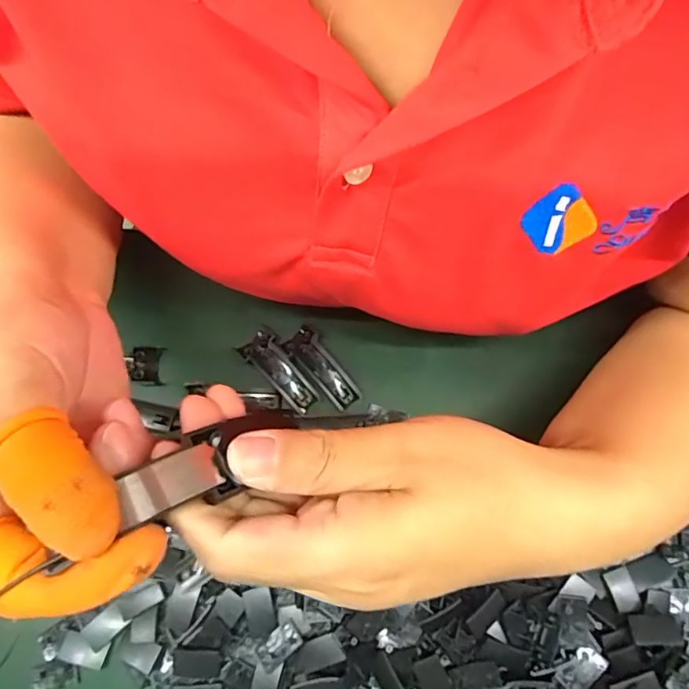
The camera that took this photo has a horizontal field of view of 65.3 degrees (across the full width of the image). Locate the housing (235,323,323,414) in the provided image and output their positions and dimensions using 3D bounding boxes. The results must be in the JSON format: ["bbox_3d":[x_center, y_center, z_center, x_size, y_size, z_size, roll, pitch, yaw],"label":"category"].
[{"bbox_3d":[-0.042,0.017,0.341,0.023,0.011,0.060,-38,78,-9],"label":"housing"}]

